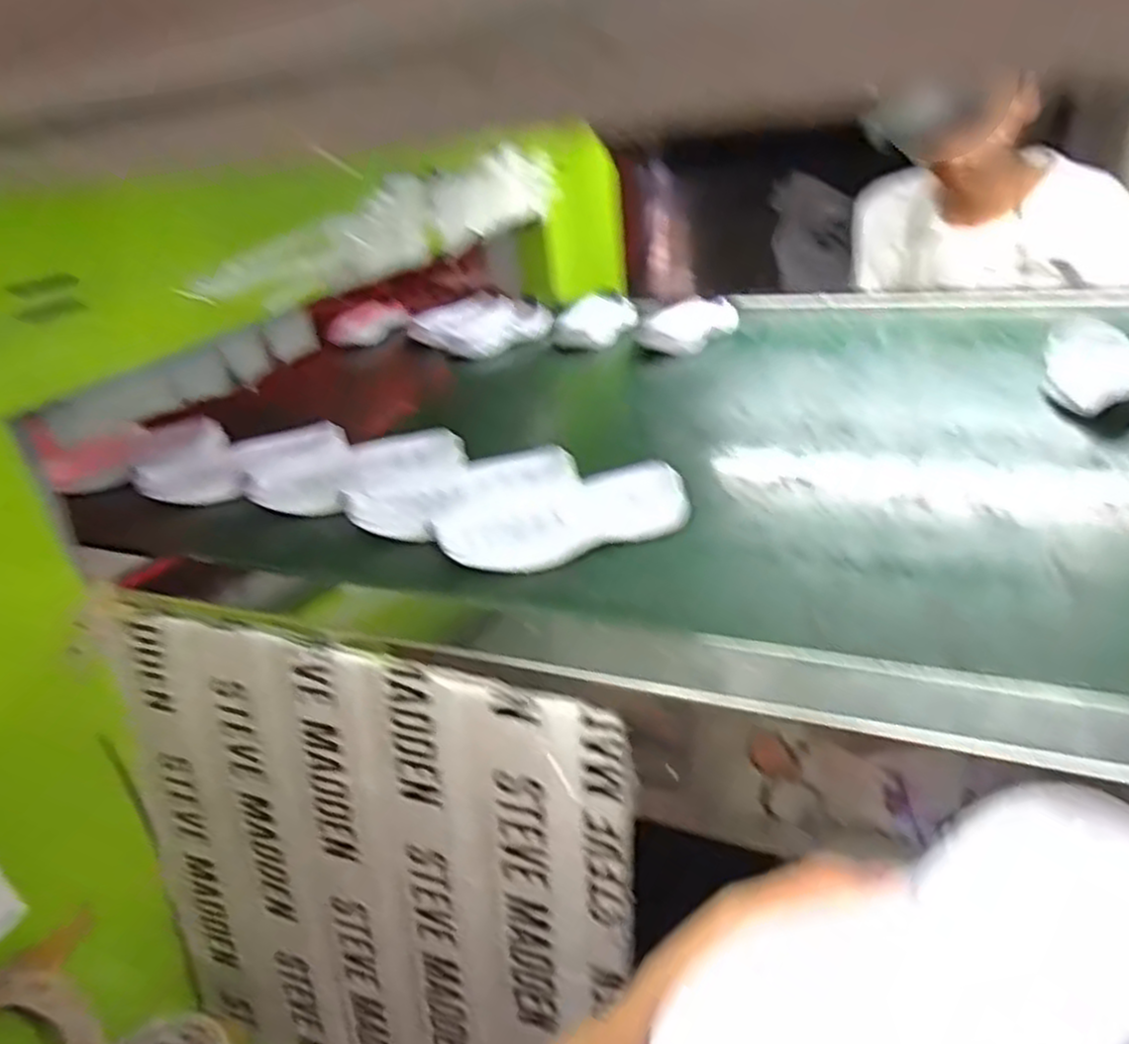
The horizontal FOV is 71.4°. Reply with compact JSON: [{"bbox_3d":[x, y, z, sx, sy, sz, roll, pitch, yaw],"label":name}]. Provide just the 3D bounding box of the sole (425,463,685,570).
[{"bbox_3d":[-0.003,-0.005,0.502,0.152,0.030,0.076,-13,28,-13],"label":"sole"}]

